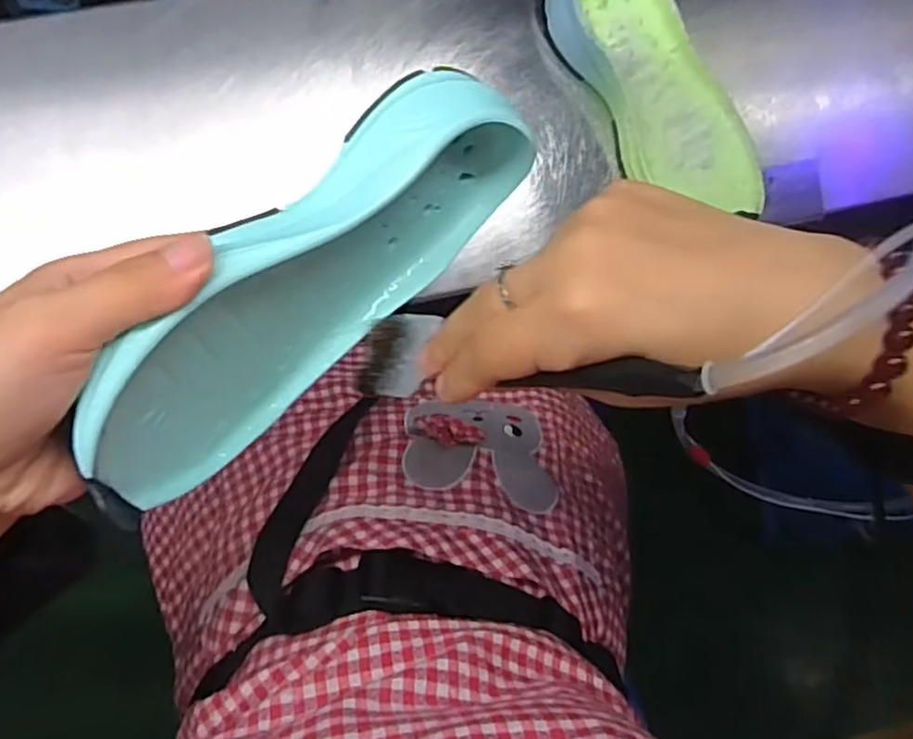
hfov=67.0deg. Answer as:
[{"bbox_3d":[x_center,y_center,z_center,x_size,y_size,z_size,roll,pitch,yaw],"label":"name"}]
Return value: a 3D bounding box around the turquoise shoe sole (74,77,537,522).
[{"bbox_3d":[-0.055,-0.033,0.271,0.042,0.086,0.206,36,70,21],"label":"turquoise shoe sole"}]

